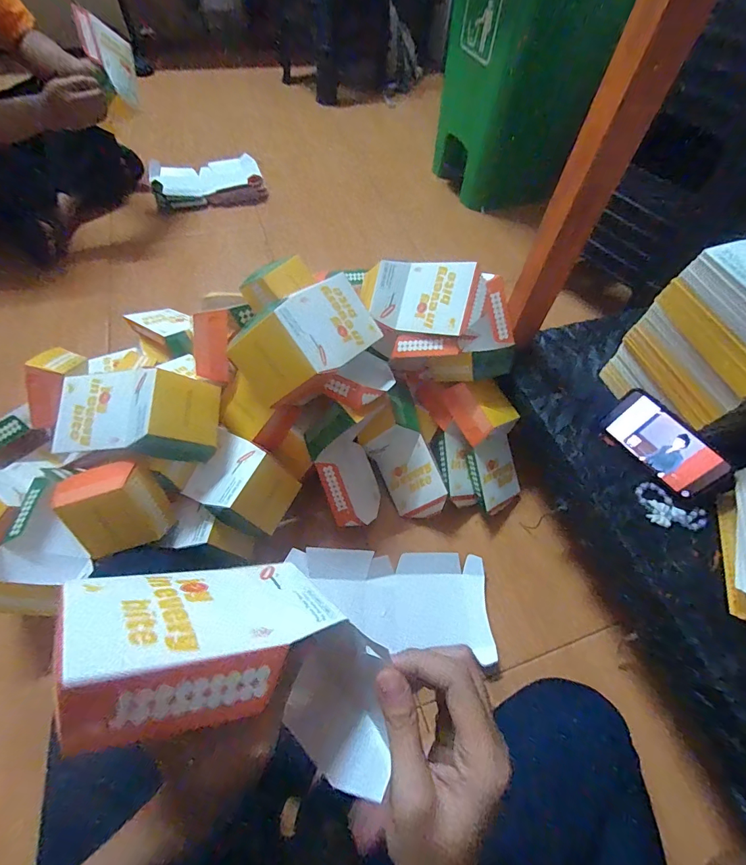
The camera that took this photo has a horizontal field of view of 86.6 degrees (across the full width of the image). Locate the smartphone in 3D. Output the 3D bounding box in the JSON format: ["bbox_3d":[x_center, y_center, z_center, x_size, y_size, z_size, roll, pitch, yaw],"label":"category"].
[{"bbox_3d":[0.415,0.016,0.568,0.008,0.077,0.153,-10,52,-43],"label":"smartphone"}]

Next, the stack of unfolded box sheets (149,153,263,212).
[{"bbox_3d":[-0.501,-0.757,1.195,0.323,0.050,0.192,-22,62,-17],"label":"stack of unfolded box sheets"}]

